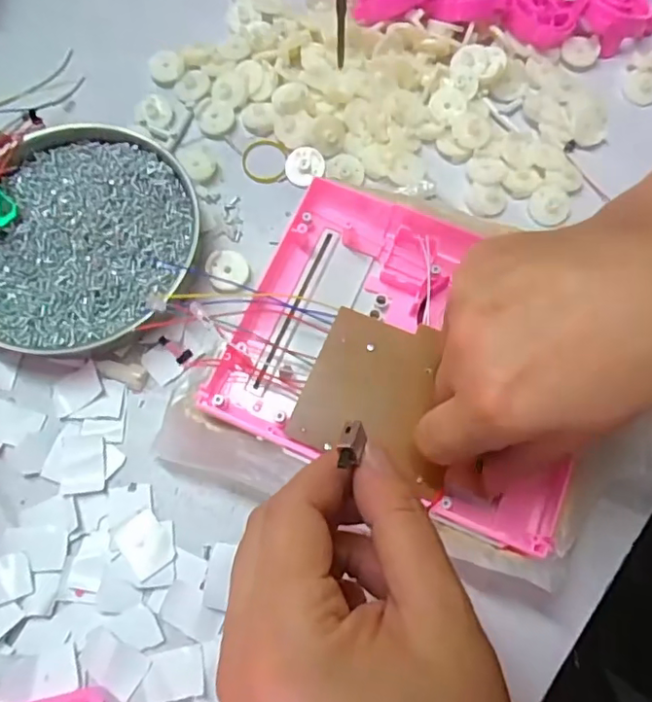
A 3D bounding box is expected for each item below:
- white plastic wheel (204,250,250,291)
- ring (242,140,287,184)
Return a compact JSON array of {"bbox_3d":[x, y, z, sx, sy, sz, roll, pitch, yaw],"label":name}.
[{"bbox_3d":[-0.054,-0.045,0.320,0.023,0.004,0.023,4,76,-17],"label":"white plastic wheel"},{"bbox_3d":[-0.038,-0.116,0.351,0.026,0.005,0.032,1,71,0],"label":"ring"}]

